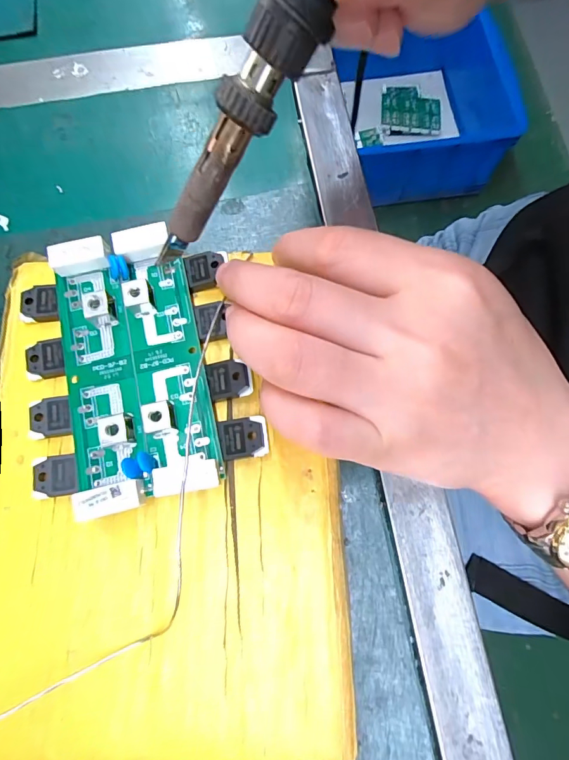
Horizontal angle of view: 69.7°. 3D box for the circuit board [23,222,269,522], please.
[{"bbox_3d":[-0.060,-0.007,0.160,0.084,0.014,0.105,-15,77,-2],"label":"circuit board"}]

